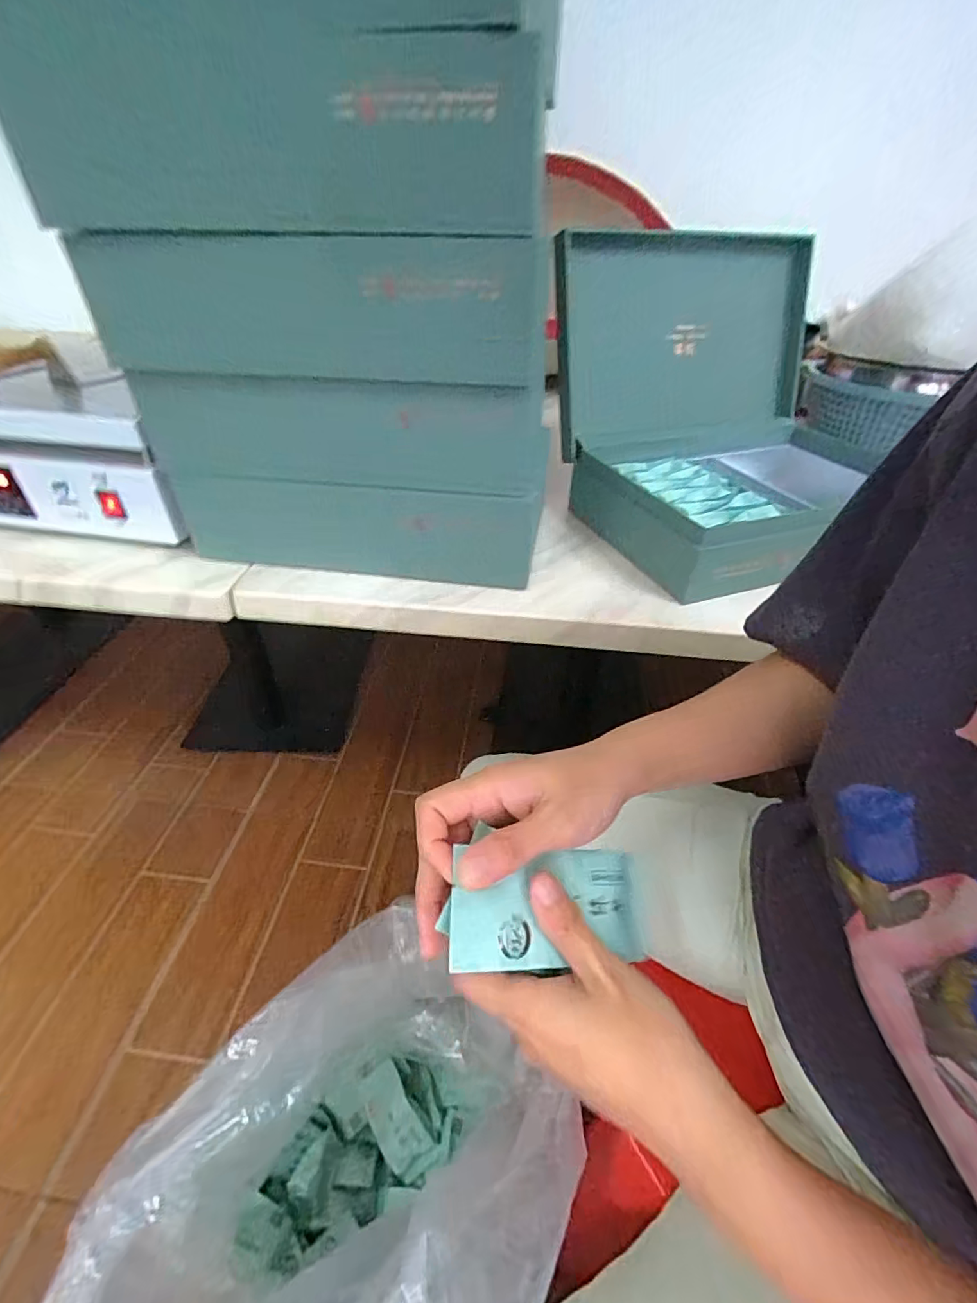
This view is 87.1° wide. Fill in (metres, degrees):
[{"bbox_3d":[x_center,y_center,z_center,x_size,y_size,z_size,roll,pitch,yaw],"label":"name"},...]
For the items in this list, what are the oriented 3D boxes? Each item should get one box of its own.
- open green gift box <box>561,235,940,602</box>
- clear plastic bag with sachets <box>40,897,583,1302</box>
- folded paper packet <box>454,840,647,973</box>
[{"bbox_3d":[0.295,-0.284,0.581,0.364,0.281,0.340,-10,41,-14],"label":"open green gift box"},{"bbox_3d":[-0.130,0.504,0.442,0.260,0.418,0.359,30,47,30],"label":"clear plastic bag with sachets"},{"bbox_3d":[0.032,0.129,0.261,0.105,0.004,0.052,9,64,-20],"label":"folded paper packet"}]

